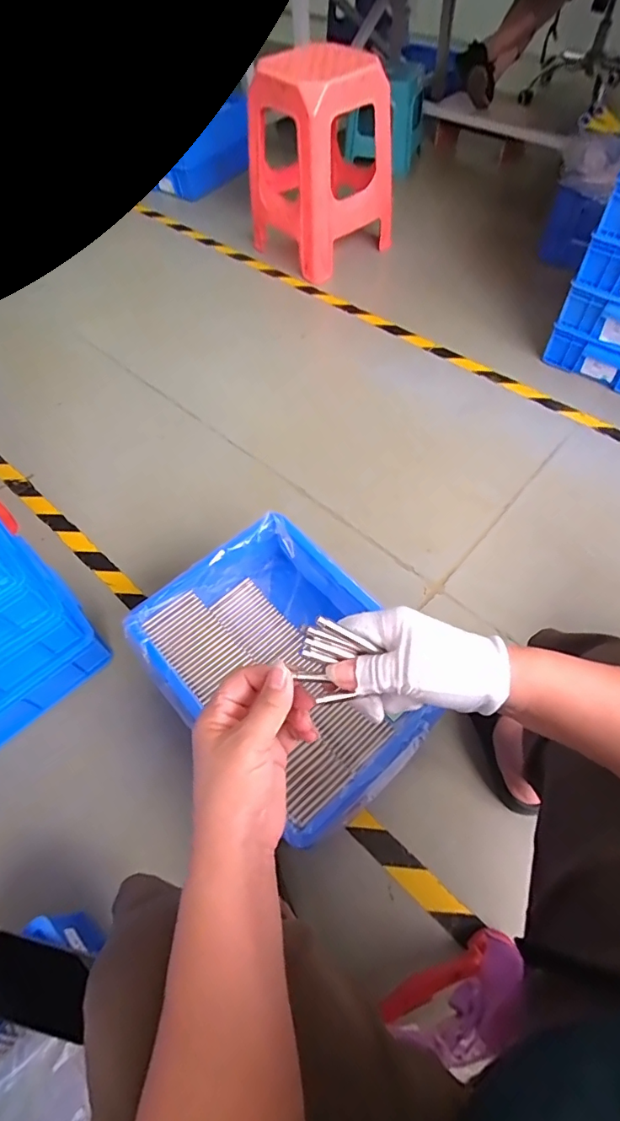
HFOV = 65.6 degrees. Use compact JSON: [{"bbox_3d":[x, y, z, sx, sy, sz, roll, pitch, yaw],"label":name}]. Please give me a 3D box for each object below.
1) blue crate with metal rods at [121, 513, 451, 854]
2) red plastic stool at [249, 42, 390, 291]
[{"bbox_3d":[-0.037,0.160,0.736,0.311,0.117,0.413,-38,64,-19],"label":"blue crate with metal rods"},{"bbox_3d":[0.024,-1.186,1.444,0.310,0.456,0.339,-30,62,-15],"label":"red plastic stool"}]

